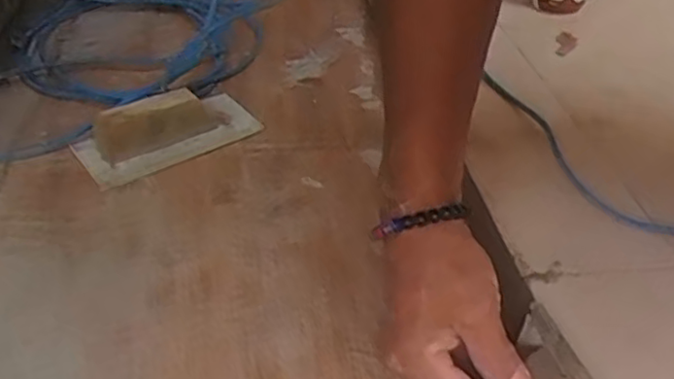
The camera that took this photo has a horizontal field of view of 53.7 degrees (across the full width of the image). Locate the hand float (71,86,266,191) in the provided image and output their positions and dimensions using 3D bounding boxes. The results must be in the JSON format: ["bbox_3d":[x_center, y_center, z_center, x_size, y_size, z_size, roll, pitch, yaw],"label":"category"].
[{"bbox_3d":[-0.161,-0.067,0.637,0.168,0.050,0.077,-25,46,-31],"label":"hand float"}]

